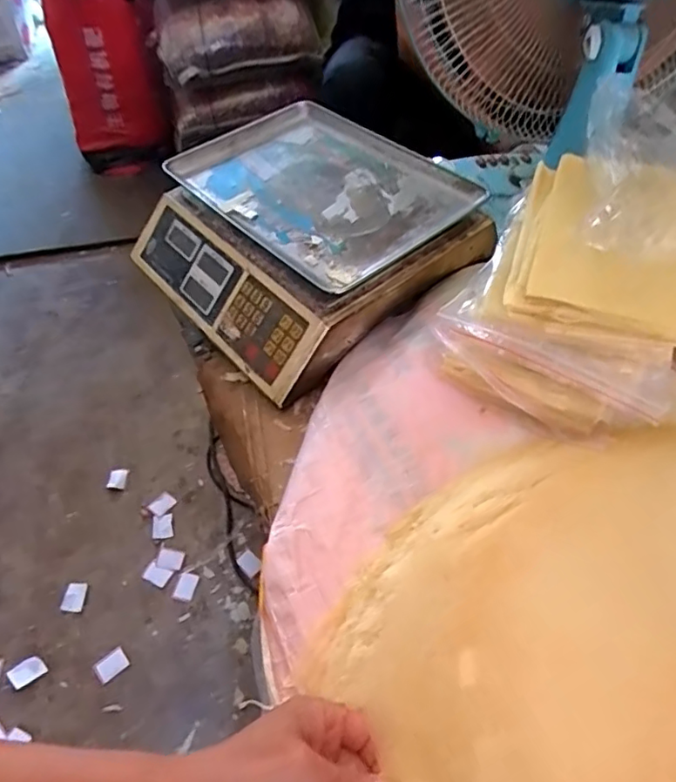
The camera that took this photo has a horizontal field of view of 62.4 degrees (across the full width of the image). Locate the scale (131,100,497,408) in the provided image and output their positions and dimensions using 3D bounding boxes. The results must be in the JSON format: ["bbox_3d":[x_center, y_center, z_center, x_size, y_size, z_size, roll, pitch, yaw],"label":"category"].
[{"bbox_3d":[-0.047,-0.195,0.673,0.314,0.114,0.345,-33,59,-25],"label":"scale"}]

